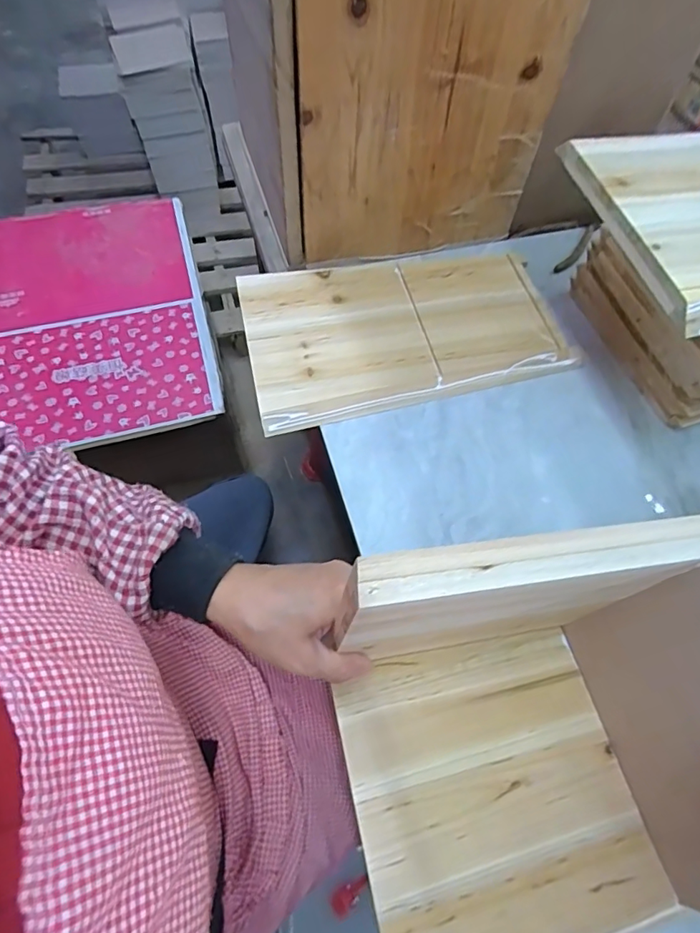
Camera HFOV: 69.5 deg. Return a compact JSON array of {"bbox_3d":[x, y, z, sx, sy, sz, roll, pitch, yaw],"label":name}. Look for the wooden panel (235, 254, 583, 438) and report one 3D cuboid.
[{"bbox_3d":[0.065,-0.165,0.592,0.363,0.020,0.208,-12,62,-8],"label":"wooden panel"}]

